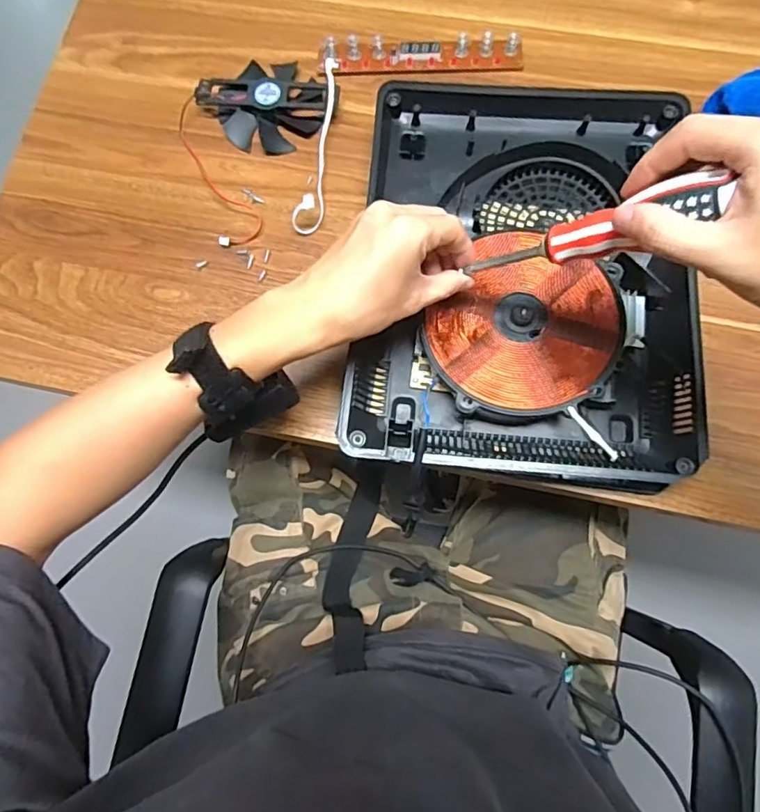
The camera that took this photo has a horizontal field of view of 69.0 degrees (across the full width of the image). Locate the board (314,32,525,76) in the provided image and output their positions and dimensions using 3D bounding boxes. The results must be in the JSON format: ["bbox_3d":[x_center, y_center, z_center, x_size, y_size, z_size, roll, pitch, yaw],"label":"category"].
[{"bbox_3d":[0.042,-0.356,0.562,0.205,0.016,0.037,1,76,2],"label":"board"}]

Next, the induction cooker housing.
[{"bbox_3d":[0.121,-0.117,0.473,0.265,0.053,0.354,6,76,3],"label":"induction cooker housing"}]

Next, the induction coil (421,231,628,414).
[{"bbox_3d":[0.117,-0.062,0.440,0.139,0.011,0.149,28,79,8],"label":"induction coil"}]

